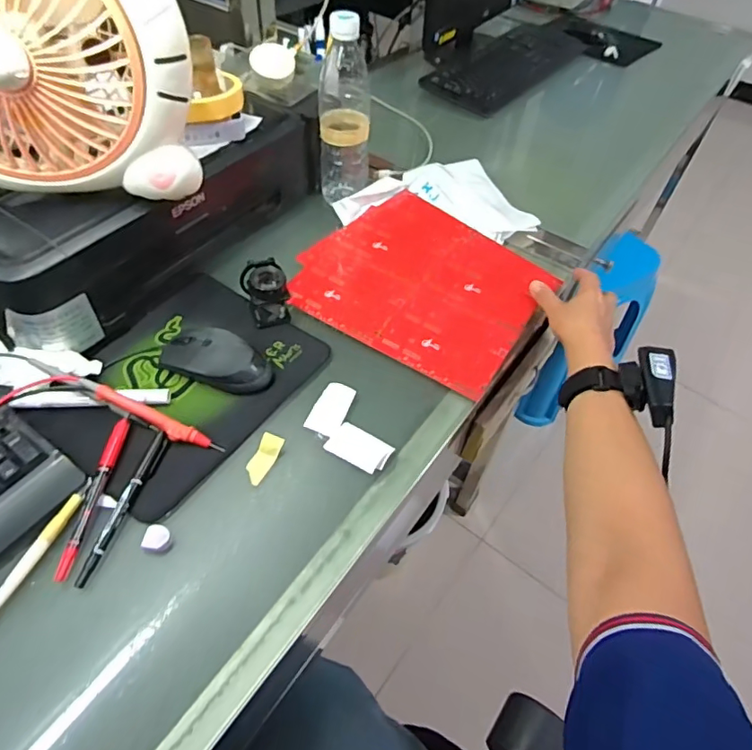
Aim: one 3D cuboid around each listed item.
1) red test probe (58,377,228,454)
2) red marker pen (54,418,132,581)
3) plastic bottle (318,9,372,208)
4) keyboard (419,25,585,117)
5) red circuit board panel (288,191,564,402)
[{"bbox_3d":[-0.216,0.035,0.476,0.158,0.010,0.016,26,53,-2],"label":"red test probe"},{"bbox_3d":[-0.240,0.099,0.439,0.012,0.010,0.141,6,51,0],"label":"red marker pen"},{"bbox_3d":[-0.040,-0.331,0.667,0.063,0.229,0.058,-1,52,-5],"label":"plastic bottle"},{"bbox_3d":[0.286,-0.649,1.077,0.162,0.032,0.464,31,56,19],"label":"keyboard"},{"bbox_3d":[0.065,-0.113,0.621,0.250,0.007,0.239,32,59,18],"label":"red circuit board panel"}]

